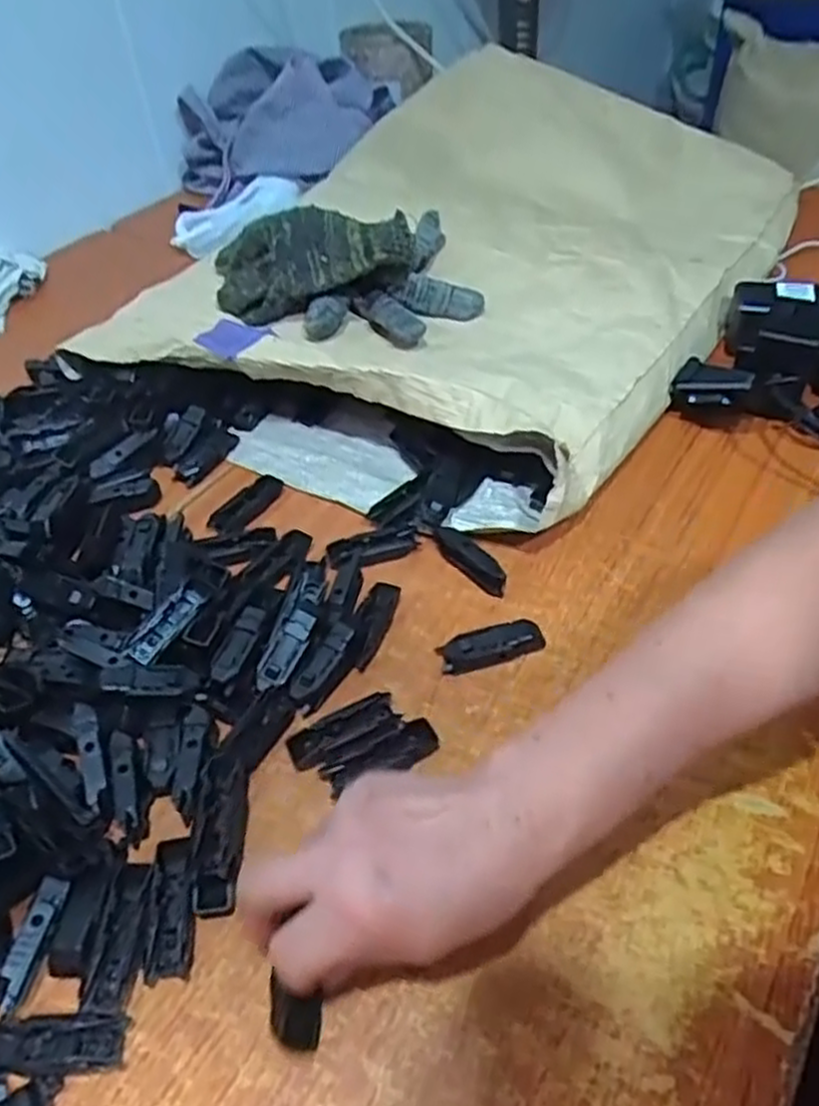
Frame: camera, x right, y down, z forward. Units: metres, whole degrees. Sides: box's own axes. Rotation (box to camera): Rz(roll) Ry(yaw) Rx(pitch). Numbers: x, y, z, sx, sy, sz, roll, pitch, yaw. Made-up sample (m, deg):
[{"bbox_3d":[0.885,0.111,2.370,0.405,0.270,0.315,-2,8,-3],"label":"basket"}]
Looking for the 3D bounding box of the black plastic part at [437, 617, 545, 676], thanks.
[{"bbox_3d":[0.052,0.058,0.488,0.066,0.017,0.024,-13,46,-8],"label":"black plastic part"}]

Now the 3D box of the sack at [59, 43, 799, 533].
[{"bbox_3d":[0.067,-0.321,0.796,0.513,0.108,0.685,21,50,23],"label":"sack"}]

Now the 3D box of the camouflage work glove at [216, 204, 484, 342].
[{"bbox_3d":[-0.058,-0.250,0.686,0.223,0.088,0.122,-9,46,-5],"label":"camouflage work glove"}]

